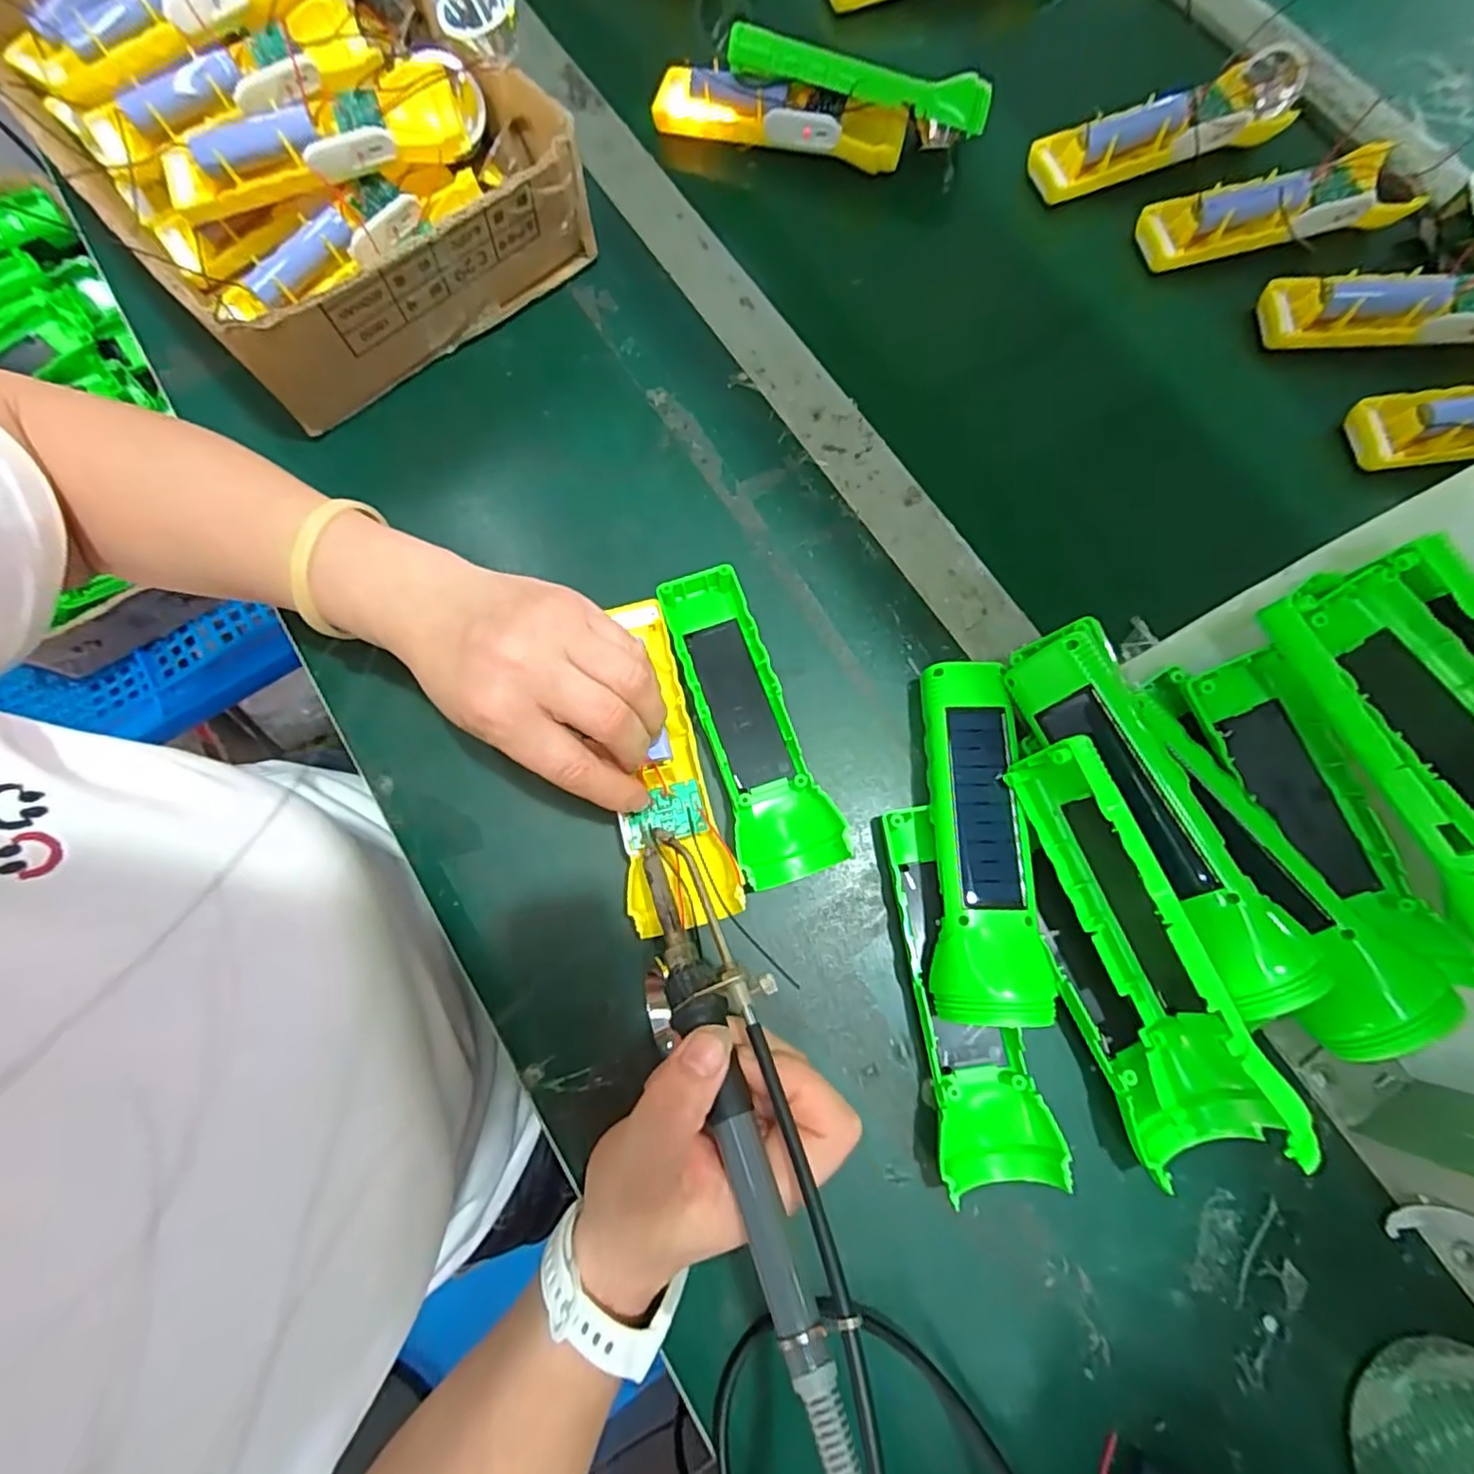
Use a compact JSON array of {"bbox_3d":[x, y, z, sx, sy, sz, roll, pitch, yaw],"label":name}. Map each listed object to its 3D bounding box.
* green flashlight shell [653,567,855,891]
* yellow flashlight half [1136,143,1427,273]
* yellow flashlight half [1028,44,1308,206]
[{"bbox_3d":[0.003,-0.009,0.328,0.047,0.024,0.162,-19,76,-5],"label":"green flashlight shell"},{"bbox_3d":[0.337,-0.330,0.406,0.156,0.028,0.043,-11,76,-3],"label":"yellow flashlight half"},{"bbox_3d":[0.277,-0.393,0.421,0.169,0.033,0.043,-19,80,-1],"label":"yellow flashlight half"}]

